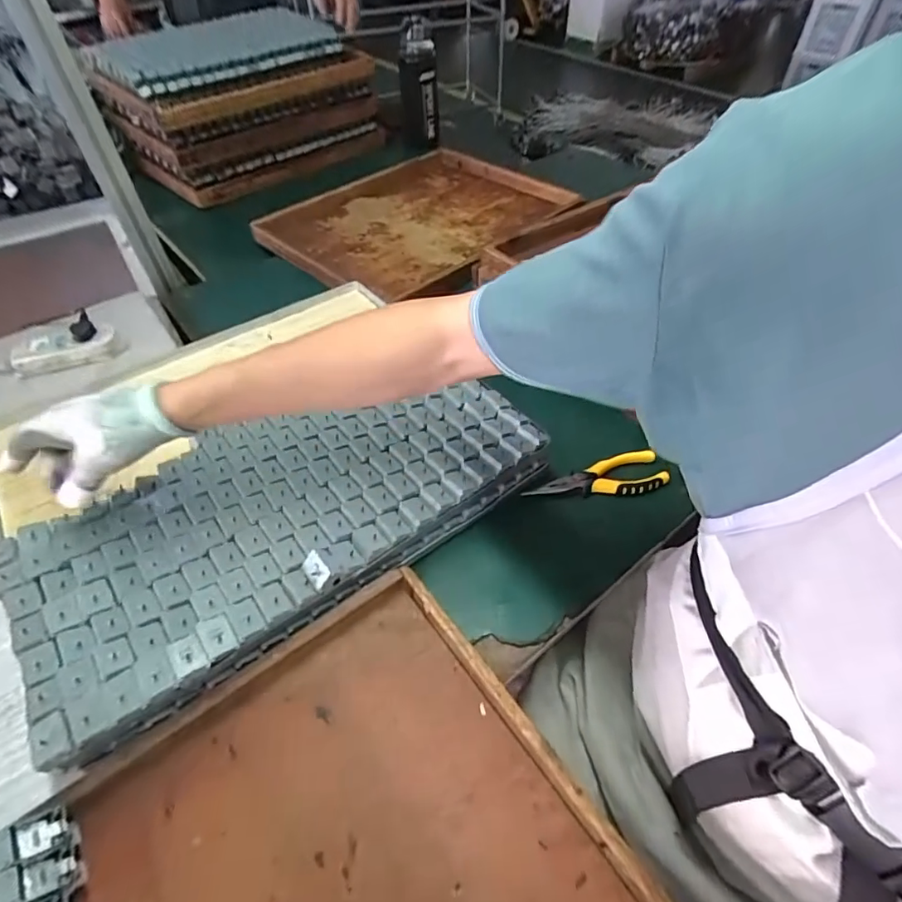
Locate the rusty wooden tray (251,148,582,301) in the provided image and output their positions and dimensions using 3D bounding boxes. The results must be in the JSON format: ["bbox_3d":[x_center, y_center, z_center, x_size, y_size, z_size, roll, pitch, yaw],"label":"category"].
[{"bbox_3d":[-0.047,-0.438,0.950,0.385,0.047,0.534,35,59,27],"label":"rusty wooden tray"}]

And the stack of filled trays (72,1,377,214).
[{"bbox_3d":[-0.450,-0.777,1.127,0.512,0.226,0.355,-37,58,-25],"label":"stack of filled trays"}]

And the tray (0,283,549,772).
[{"bbox_3d":[-0.189,0.013,0.523,0.467,0.062,0.343,-34,57,-24],"label":"tray"}]

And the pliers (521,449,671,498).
[{"bbox_3d":[0.161,0.032,0.553,0.150,0.009,0.051,-13,51,-9],"label":"pliers"}]

